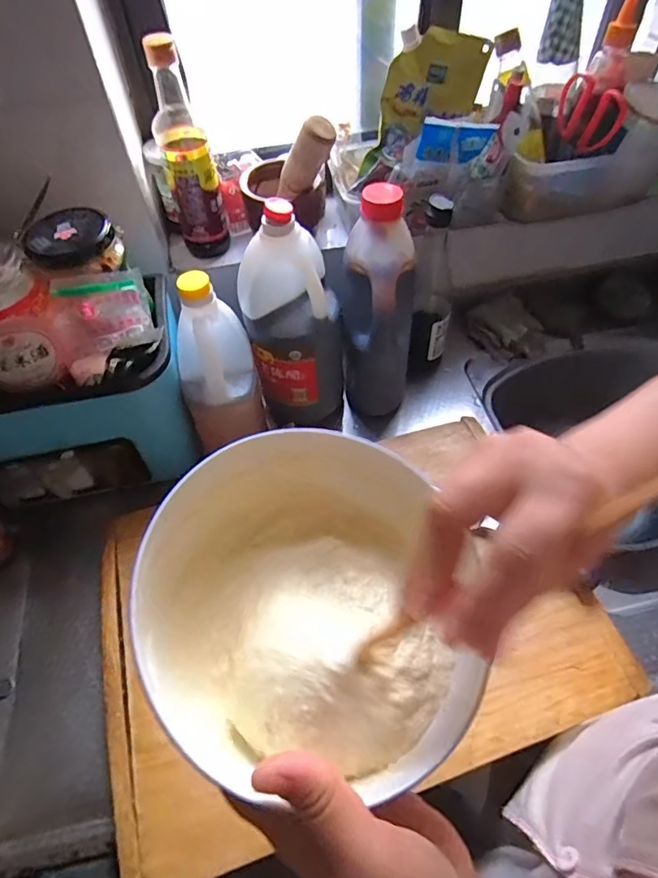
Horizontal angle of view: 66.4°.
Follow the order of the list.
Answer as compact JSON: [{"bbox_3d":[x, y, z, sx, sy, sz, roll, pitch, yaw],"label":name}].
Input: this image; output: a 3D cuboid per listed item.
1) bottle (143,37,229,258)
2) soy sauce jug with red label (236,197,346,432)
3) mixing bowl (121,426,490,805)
[{"bbox_3d":[-0.175,-0.346,0.618,0.058,0.245,0.063,-13,54,-7],"label":"bottle"},{"bbox_3d":[-0.044,-0.134,0.603,0.114,0.255,0.087,-6,54,-2],"label":"soy sauce jug with red label"},{"bbox_3d":[-0.019,0.078,0.255,0.165,0.068,0.161,-1,54,2],"label":"mixing bowl"}]

